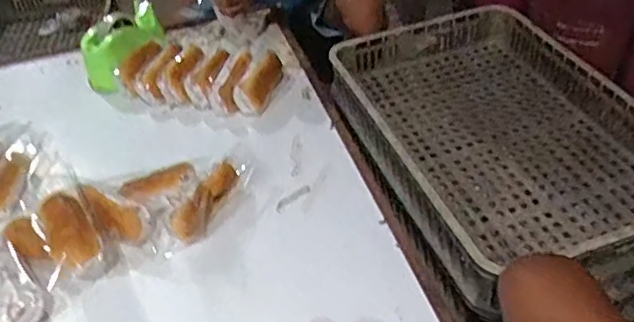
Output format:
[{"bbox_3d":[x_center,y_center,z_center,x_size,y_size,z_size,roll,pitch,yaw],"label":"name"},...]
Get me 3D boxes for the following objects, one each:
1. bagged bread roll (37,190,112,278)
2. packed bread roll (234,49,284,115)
[{"bbox_3d":[-0.349,0.105,0.814,0.071,0.057,0.137,-38,58,-11],"label":"bagged bread roll"},{"bbox_3d":[-0.106,-0.151,1.097,0.056,0.066,0.142,8,45,13],"label":"packed bread roll"}]

